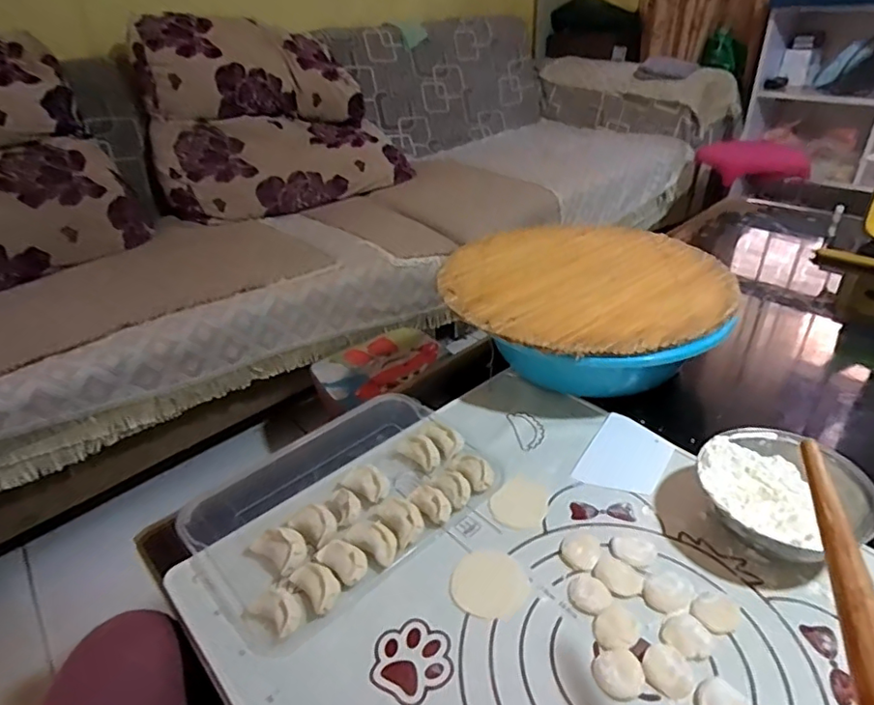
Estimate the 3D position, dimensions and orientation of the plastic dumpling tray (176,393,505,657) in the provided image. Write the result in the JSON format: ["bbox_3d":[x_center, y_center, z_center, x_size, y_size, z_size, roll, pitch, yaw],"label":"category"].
[{"bbox_3d":[-0.104,0.153,0.629,0.243,0.039,0.325,26,43,38],"label":"plastic dumpling tray"}]

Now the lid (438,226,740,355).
[{"bbox_3d":[0.210,-0.108,0.811,0.384,0.017,0.384,-3,33,2],"label":"lid"}]

